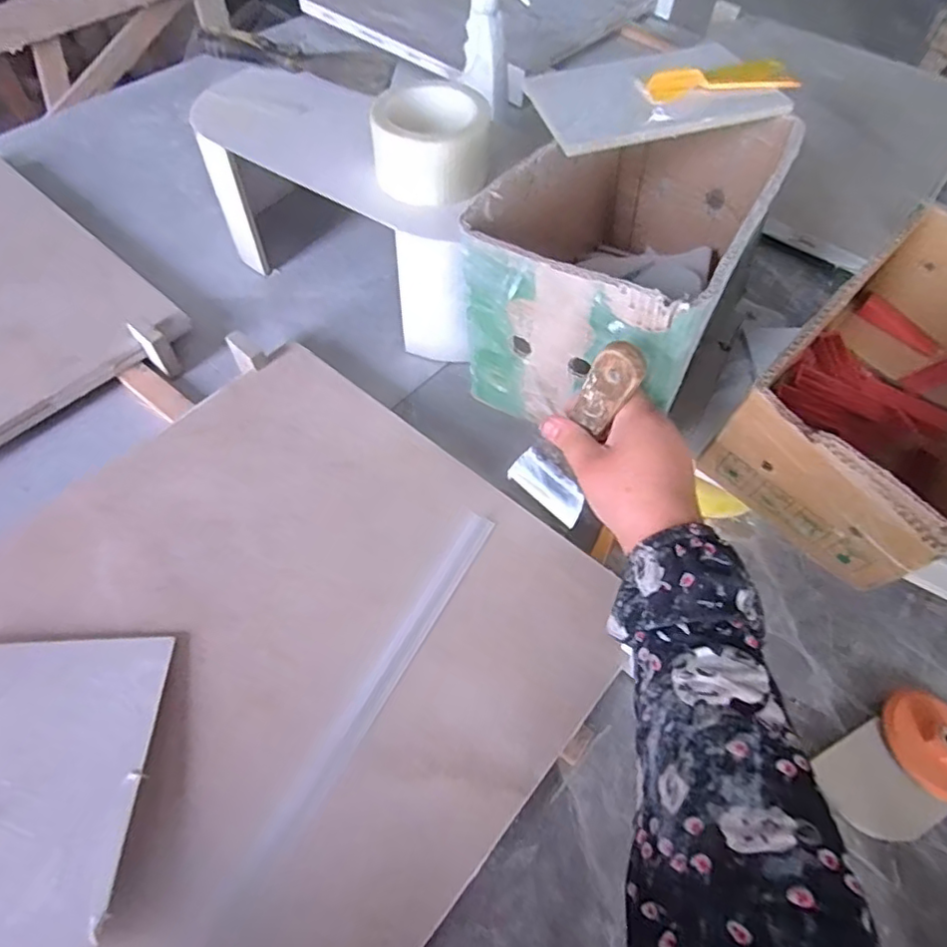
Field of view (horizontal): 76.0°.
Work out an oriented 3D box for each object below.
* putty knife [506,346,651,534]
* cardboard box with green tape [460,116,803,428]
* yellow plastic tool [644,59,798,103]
[{"bbox_3d":[0.076,-0.024,0.443,0.066,0.187,0.014,44,60,14],"label":"putty knife"},{"bbox_3d":[0.126,-0.186,0.516,0.178,0.161,0.275,27,62,15],"label":"cardboard box with green tape"},{"bbox_3d":[0.206,-0.330,0.510,0.116,0.014,0.039,-3,58,-3],"label":"yellow plastic tool"}]

